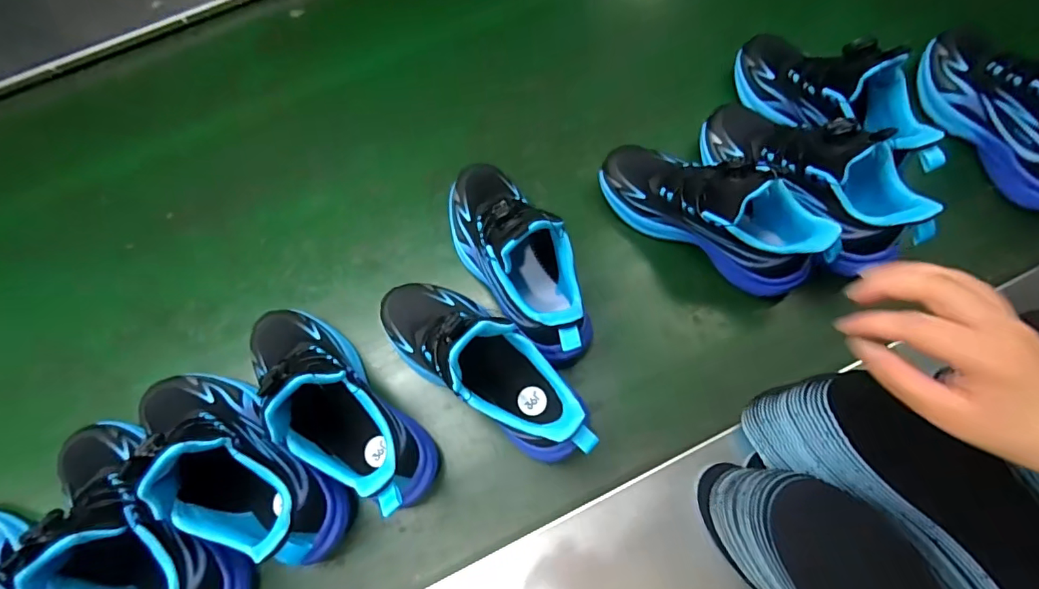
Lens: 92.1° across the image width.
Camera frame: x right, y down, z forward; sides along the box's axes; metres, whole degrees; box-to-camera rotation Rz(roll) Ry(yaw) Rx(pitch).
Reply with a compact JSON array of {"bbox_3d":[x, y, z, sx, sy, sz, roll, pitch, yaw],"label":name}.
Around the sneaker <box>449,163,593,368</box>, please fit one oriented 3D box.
[{"bbox_3d":[-0.004,-0.049,0.492,0.098,0.115,0.238,-28,73,-6],"label":"sneaker"}]

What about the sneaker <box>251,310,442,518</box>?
[{"bbox_3d":[-0.174,0.095,0.452,0.081,0.132,0.232,-44,75,-11],"label":"sneaker"}]

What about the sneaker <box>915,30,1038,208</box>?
[{"bbox_3d":[0.527,-0.205,0.520,0.078,0.103,0.232,-22,72,-5],"label":"sneaker"}]

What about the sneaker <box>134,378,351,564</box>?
[{"bbox_3d":[-0.256,0.145,0.432,0.220,0.138,0.077,37,77,13],"label":"sneaker"}]

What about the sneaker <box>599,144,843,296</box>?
[{"bbox_3d":[0.193,-0.091,0.510,0.226,0.122,0.081,33,76,12],"label":"sneaker"}]

